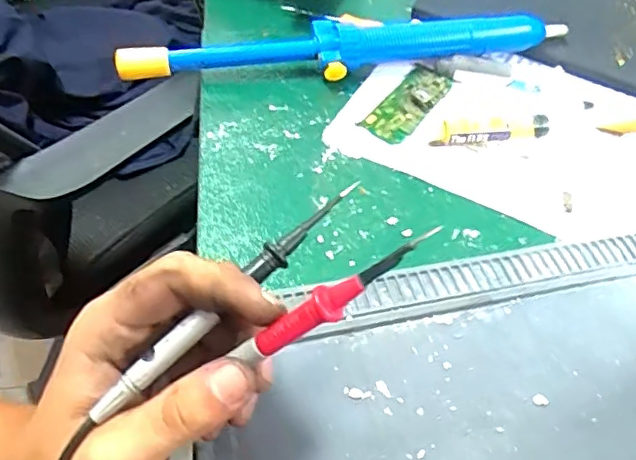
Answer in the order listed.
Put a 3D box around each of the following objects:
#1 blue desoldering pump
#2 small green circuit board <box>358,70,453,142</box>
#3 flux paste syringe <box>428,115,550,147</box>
[{"bbox_3d":[0.024,-0.127,0.406,0.315,0.029,0.036,-5,53,-10],"label":"blue desoldering pump"},{"bbox_3d":[0.065,-0.090,0.400,0.030,0.005,0.085,32,56,18],"label":"small green circuit board"},{"bbox_3d":[0.115,-0.066,0.380,0.078,0.011,0.016,-3,53,-8],"label":"flux paste syringe"}]

